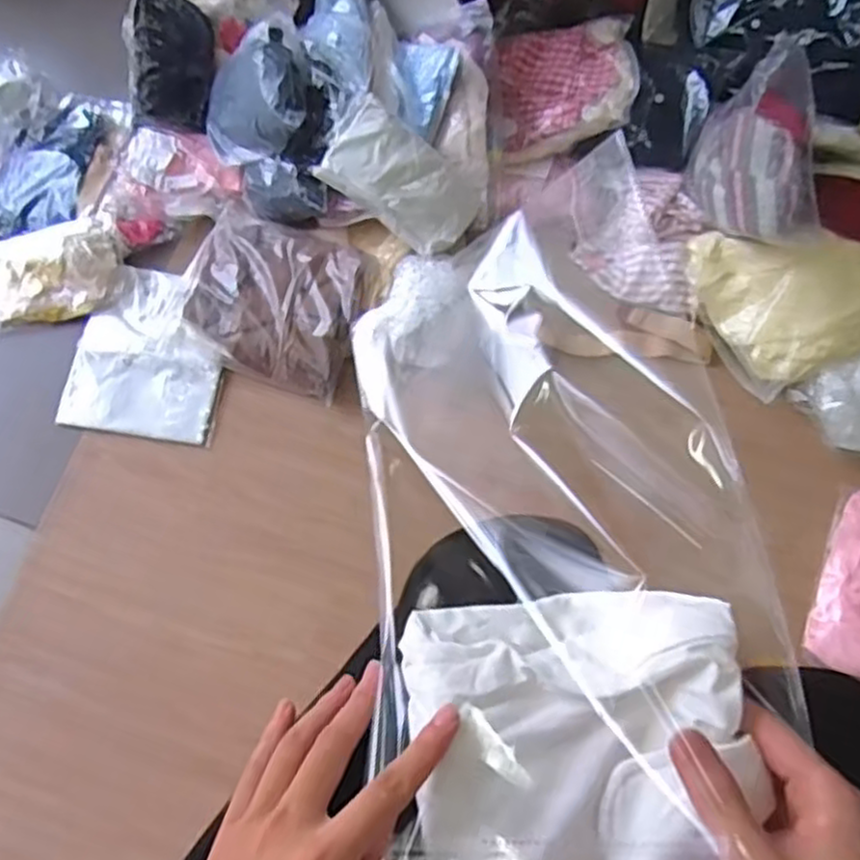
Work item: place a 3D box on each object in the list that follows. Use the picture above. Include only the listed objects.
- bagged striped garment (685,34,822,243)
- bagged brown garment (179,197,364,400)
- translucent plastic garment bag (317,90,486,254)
[{"bbox_3d":[0.439,-0.366,0.975,0.109,0.189,0.224,-10,72,-1],"label":"bagged striped garment"},{"bbox_3d":[-0.232,-0.200,1.081,0.283,0.073,0.234,22,74,8],"label":"bagged brown garment"},{"bbox_3d":[-0.042,-0.362,1.054,0.232,0.047,0.144,36,84,-5],"label":"translucent plastic garment bag"}]

